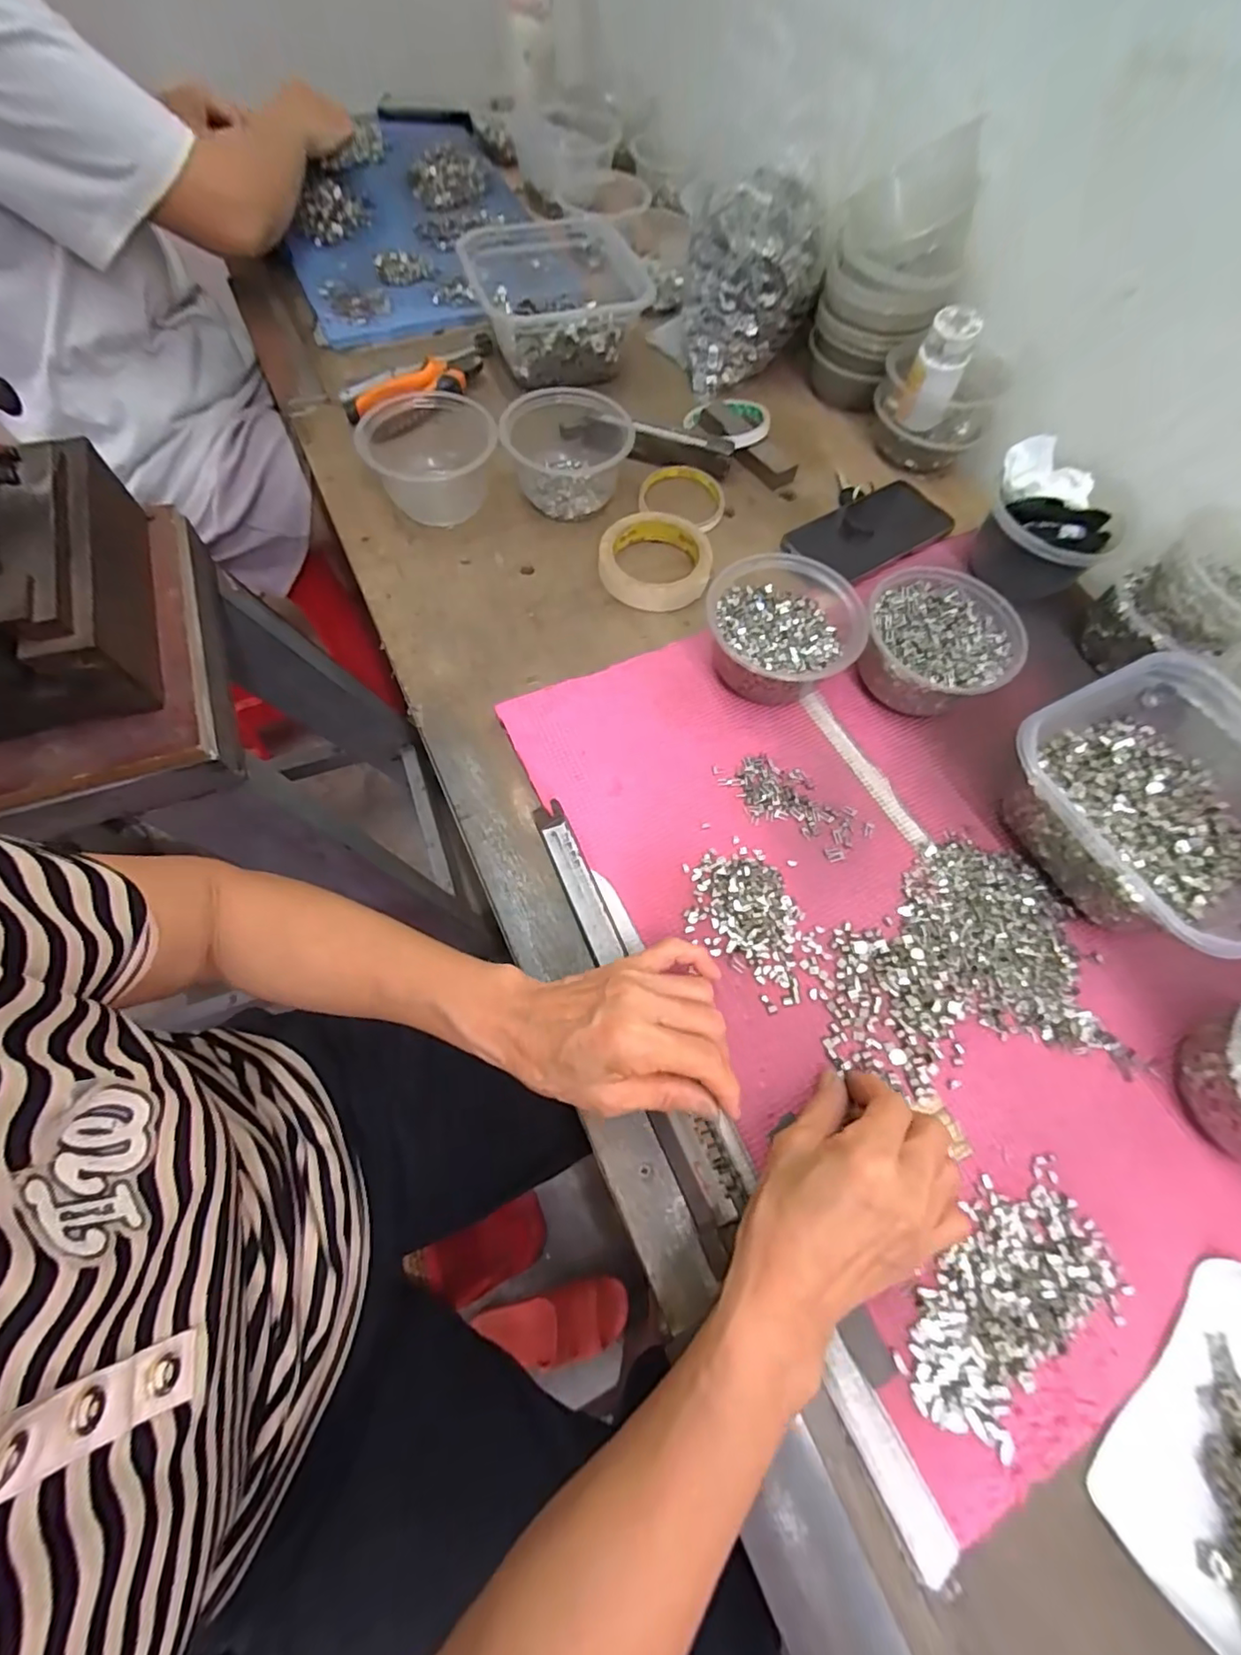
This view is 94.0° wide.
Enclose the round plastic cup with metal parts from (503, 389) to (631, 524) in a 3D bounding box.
[{"bbox_3d":[-0.047,-0.352,0.536,0.109,0.059,0.110,1,66,-1],"label":"round plastic cup with metal parts"}]

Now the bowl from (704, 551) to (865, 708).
[{"bbox_3d":[0.124,-0.149,0.449,0.109,0.058,0.115,0,66,-1],"label":"bowl"}]

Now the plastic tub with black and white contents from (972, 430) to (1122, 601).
[{"bbox_3d":[0.355,-0.253,0.490,0.109,0.074,0.089,39,71,14],"label":"plastic tub with black and white contents"}]

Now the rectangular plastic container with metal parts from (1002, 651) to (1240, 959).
[{"bbox_3d":[0.361,-0.016,0.389,0.166,0.072,0.170,-27,70,-12],"label":"rectangular plastic container with metal parts"}]

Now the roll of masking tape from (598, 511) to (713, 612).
[{"bbox_3d":[0.030,-0.238,0.514,0.095,0.021,0.093,0,66,-1],"label":"roll of masking tape"}]

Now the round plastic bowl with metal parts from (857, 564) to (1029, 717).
[{"bbox_3d":[0.241,-0.140,0.452,0.109,0.056,0.114,0,66,-1],"label":"round plastic bowl with metal parts"}]

